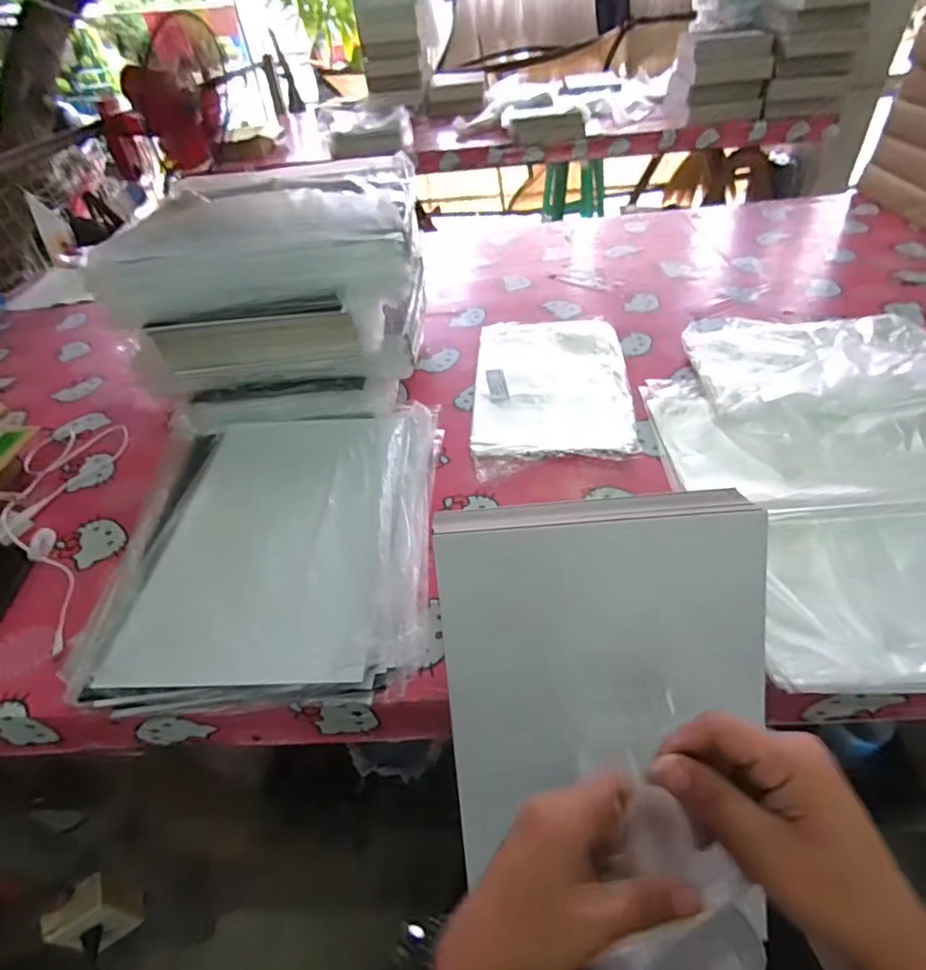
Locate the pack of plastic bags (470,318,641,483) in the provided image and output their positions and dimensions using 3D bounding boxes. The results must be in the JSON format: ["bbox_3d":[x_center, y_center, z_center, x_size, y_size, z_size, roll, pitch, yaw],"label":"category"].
[{"bbox_3d":[0.129,-0.155,0.800,0.221,0.020,0.364,-1,44,6],"label":"pack of plastic bags"}]

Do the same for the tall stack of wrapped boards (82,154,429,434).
[{"bbox_3d":[-0.255,-0.295,0.780,0.383,0.260,0.356,-4,44,3],"label":"tall stack of wrapped boards"}]

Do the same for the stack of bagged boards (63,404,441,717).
[{"bbox_3d":[-0.206,0.045,0.608,0.321,0.054,0.396,-3,45,2],"label":"stack of bagged boards"}]

